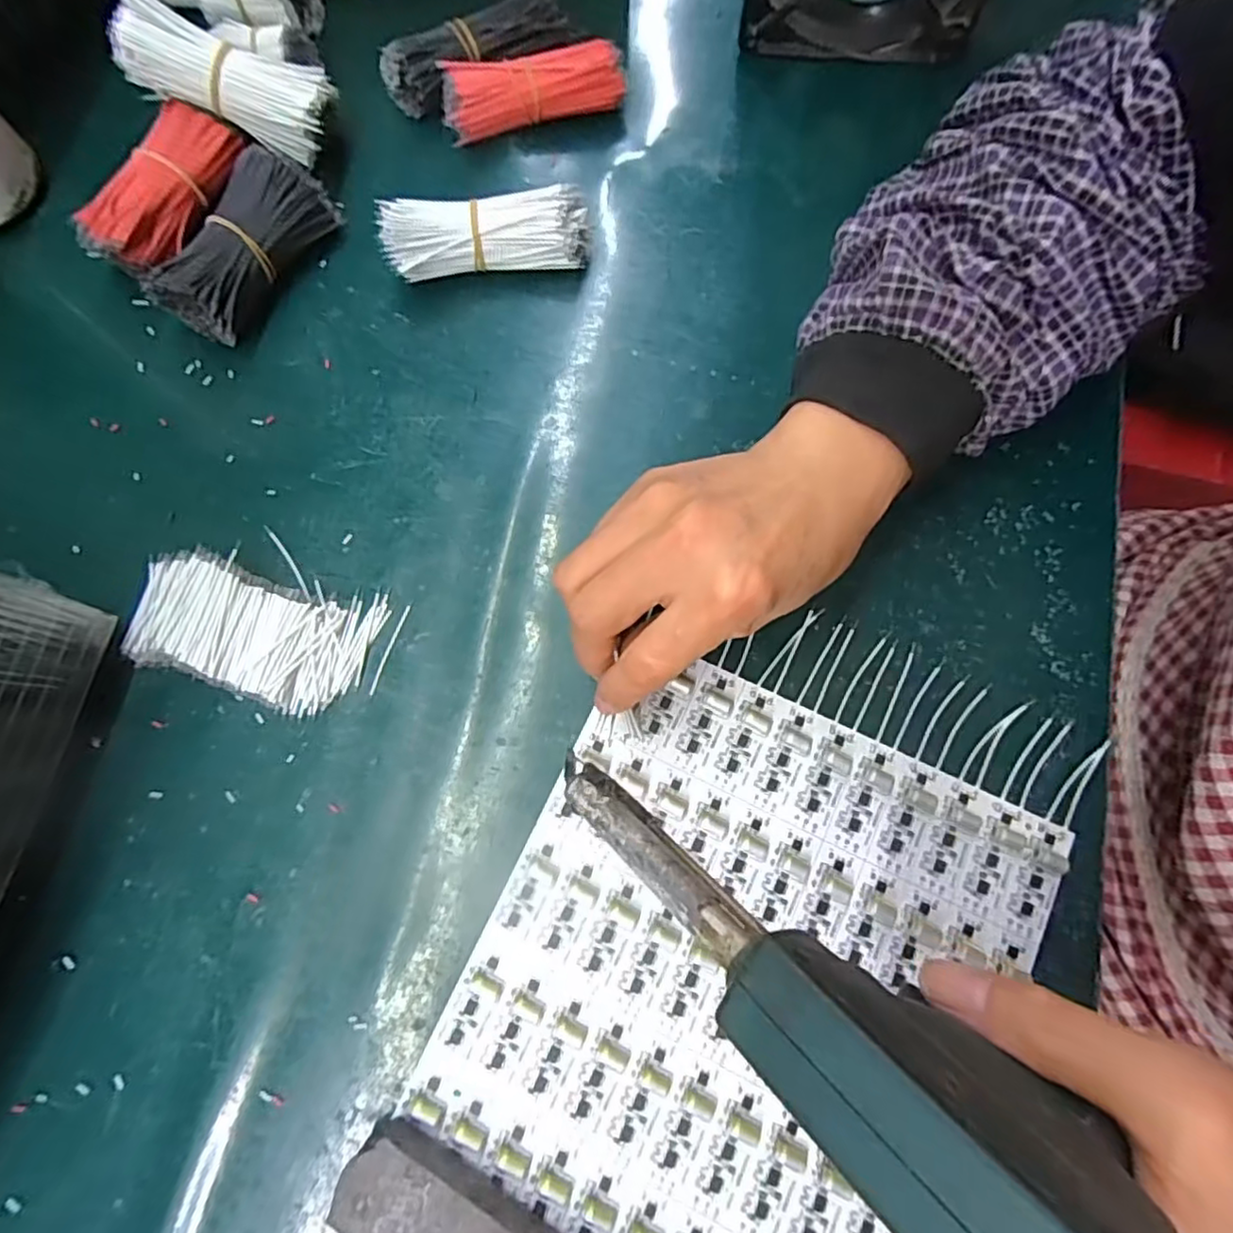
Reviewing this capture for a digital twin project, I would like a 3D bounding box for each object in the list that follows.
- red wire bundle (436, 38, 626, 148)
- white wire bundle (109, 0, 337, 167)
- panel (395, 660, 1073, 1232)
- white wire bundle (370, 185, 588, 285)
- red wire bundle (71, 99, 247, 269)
[{"bbox_3d":[-0.042,-0.271,0.346,0.093,0.029,0.029,-10,76,-2],"label":"red wire bundle"},{"bbox_3d":[-0.188,-0.265,0.323,0.090,0.027,0.039,16,76,-16],"label":"white wire bundle"},{"bbox_3d":[0.048,0.141,0.256,0.194,0.007,0.214,25,77,6],"label":"panel"},{"bbox_3d":[-0.062,-0.186,0.324,0.096,0.033,0.031,-9,76,-2],"label":"white wire bundle"},{"bbox_3d":[-0.222,-0.208,0.329,0.029,0.034,0.091,27,78,7],"label":"red wire bundle"}]

